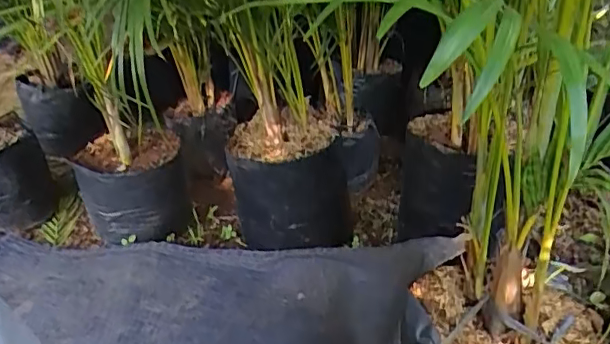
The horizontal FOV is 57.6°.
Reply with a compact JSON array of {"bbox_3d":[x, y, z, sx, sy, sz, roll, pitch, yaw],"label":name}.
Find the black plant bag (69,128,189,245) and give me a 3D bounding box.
[{"bbox_3d":[-0.339,0.028,1.114,0.192,0.159,0.187,-11,30,-14],"label":"black plant bag"}]

